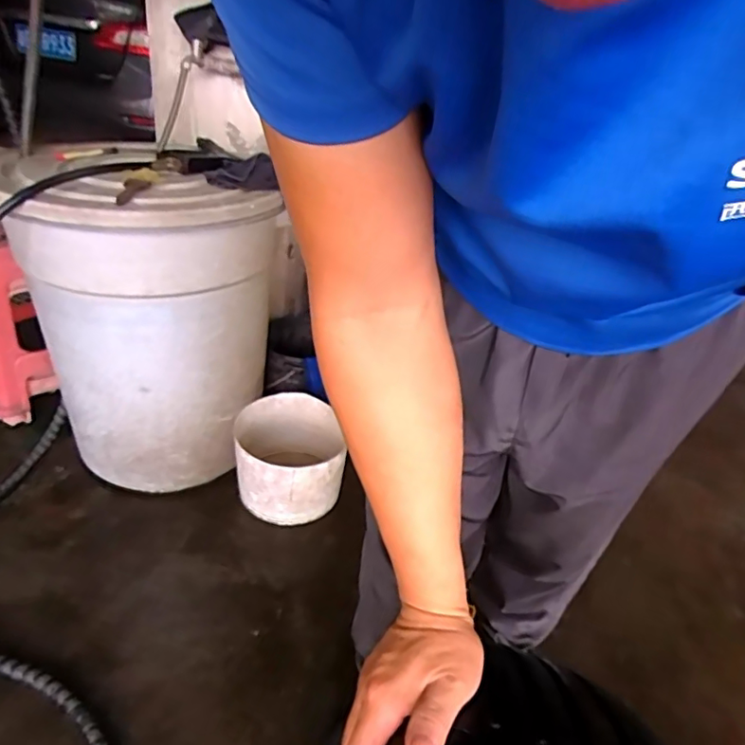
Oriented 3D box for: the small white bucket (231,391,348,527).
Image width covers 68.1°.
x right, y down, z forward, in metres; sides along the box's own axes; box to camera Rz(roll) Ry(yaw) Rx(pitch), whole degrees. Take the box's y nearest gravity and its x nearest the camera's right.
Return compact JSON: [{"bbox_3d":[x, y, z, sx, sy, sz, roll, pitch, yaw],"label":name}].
[{"bbox_3d":[-0.220,0.224,1.438,0.265,0.195,0.301,-3,33,-16],"label":"small white bucket"}]

